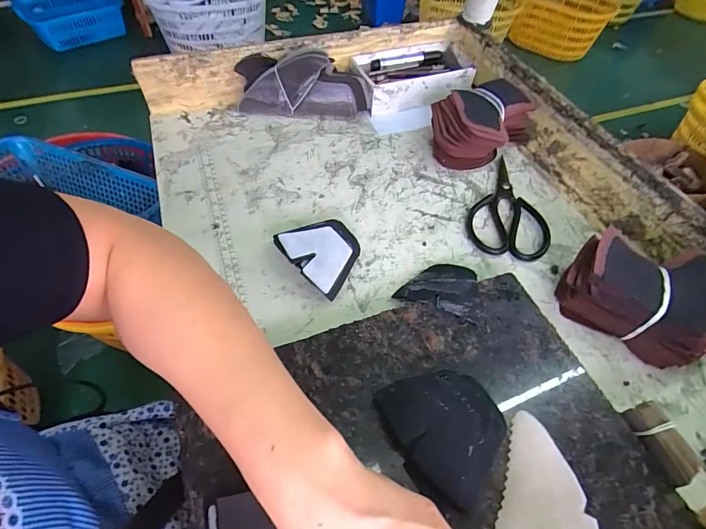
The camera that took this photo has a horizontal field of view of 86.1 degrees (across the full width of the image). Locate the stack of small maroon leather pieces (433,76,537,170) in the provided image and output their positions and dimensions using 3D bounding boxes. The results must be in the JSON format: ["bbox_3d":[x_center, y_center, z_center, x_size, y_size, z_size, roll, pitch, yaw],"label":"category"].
[{"bbox_3d":[0.181,-0.204,0.556,0.114,0.081,0.169,33,60,20],"label":"stack of small maroon leather pieces"}]

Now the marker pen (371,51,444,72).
[{"bbox_3d":[0.095,-0.352,0.652,0.135,0.016,0.013,-17,57,-15],"label":"marker pen"}]

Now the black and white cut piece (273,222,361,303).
[{"bbox_3d":[-0.035,-0.014,0.429,0.076,0.038,0.104,-34,63,-23],"label":"black and white cut piece"}]

